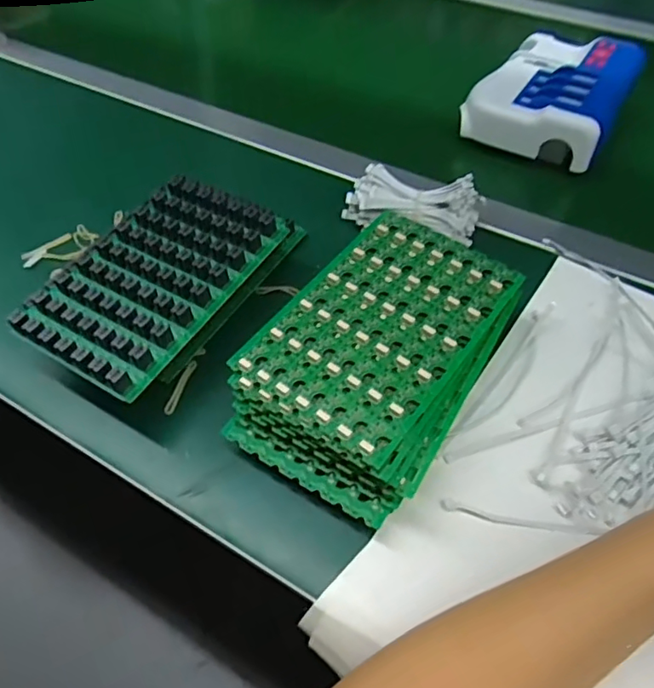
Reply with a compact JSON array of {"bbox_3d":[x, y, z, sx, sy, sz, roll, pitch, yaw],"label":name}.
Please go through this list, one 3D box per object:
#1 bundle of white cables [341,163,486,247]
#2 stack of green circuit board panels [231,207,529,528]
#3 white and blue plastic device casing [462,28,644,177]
[{"bbox_3d":[0.078,-0.126,0.499,0.117,0.044,0.050,13,54,11],"label":"bundle of white cables"},{"bbox_3d":[0.037,0.002,0.396,0.137,0.058,0.209,28,58,21],"label":"stack of green circuit board panels"},{"bbox_3d":[0.242,-0.271,0.597,0.139,0.073,0.181,27,58,20],"label":"white and blue plastic device casing"}]

